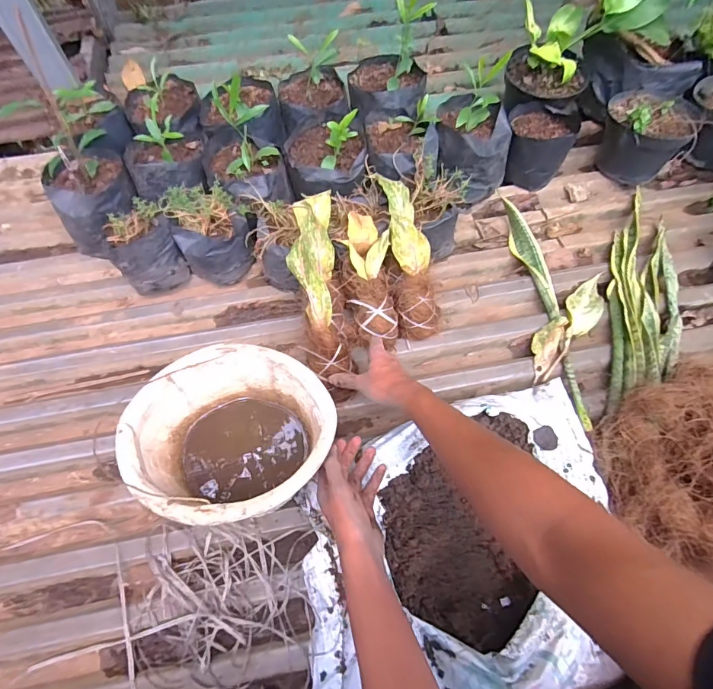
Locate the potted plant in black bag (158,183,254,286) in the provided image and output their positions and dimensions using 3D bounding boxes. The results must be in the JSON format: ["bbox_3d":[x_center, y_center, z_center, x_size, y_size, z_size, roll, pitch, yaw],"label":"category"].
[{"bbox_3d":[-0.272,-0.206,0.827,0.130,0.134,0.138,-28,69,-14],"label":"potted plant in black bag"}]

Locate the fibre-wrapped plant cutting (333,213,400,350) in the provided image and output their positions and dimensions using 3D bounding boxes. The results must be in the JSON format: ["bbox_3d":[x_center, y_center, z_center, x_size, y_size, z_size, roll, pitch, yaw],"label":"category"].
[{"bbox_3d":[0.020,-0.105,0.724,0.081,0.059,0.227,-11,94,-5],"label":"fibre-wrapped plant cutting"}]

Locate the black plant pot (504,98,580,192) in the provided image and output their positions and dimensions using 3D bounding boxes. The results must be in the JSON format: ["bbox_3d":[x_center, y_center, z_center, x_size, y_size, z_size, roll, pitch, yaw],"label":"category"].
[{"bbox_3d":[0.387,-0.428,0.947,0.132,0.126,0.129,1,65,-1],"label":"black plant pot"}]

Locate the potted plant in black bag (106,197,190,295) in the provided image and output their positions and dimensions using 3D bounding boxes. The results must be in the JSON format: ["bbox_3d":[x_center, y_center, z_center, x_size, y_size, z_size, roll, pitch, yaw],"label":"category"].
[{"bbox_3d":[-0.389,-0.171,0.819,0.113,0.142,0.109,1,65,-1],"label":"potted plant in black bag"}]

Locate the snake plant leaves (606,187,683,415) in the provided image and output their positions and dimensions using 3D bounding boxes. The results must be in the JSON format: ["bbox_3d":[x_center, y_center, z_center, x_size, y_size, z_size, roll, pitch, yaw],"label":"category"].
[{"bbox_3d":[0.542,-0.106,0.821,0.125,0.047,0.486,13,63,8],"label":"snake plant leaves"}]

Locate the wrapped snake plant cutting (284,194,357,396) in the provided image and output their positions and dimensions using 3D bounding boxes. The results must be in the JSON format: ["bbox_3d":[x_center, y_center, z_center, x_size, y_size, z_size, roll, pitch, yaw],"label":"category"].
[{"bbox_3d":[-0.054,-0.075,0.679,0.076,0.084,0.327,-7,89,-3],"label":"wrapped snake plant cutting"}]

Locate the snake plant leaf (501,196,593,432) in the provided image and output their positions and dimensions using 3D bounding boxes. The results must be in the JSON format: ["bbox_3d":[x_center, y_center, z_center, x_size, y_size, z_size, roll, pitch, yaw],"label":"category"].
[{"bbox_3d":[0.353,-0.083,0.809,0.050,0.050,0.493,-5,65,-4],"label":"snake plant leaf"}]

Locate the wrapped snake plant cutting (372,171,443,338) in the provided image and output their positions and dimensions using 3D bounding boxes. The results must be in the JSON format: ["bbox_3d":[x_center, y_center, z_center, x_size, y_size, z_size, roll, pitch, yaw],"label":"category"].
[{"bbox_3d":[0.093,-0.159,0.759,0.078,0.067,0.298,-10,88,-4],"label":"wrapped snake plant cutting"}]

